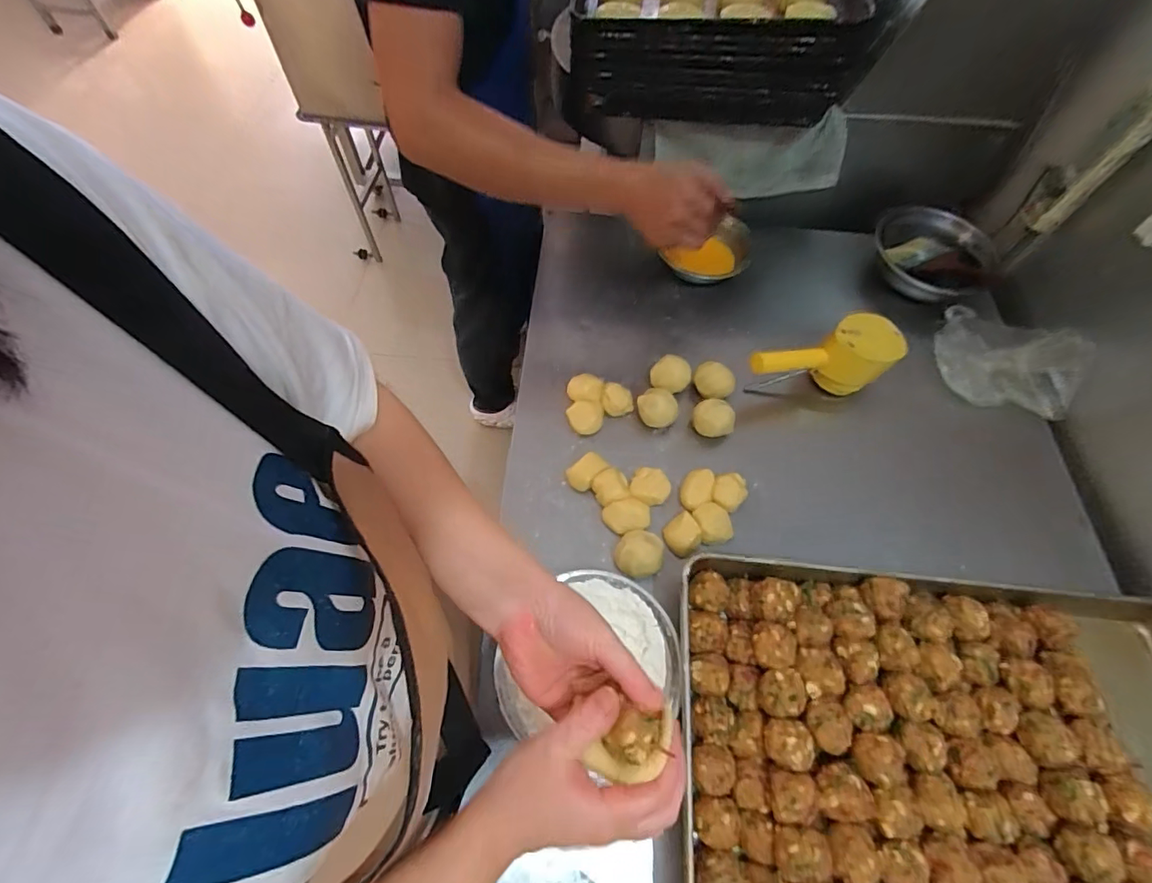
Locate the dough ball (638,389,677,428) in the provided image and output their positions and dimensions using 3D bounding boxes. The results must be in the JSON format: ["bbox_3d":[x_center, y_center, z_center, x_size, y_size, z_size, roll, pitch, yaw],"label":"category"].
[{"bbox_3d":[0.114,-0.046,0.711,0.049,0.049,0.049,1,62,-2],"label":"dough ball"}]

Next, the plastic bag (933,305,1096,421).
[{"bbox_3d":[0.637,-0.128,0.734,0.188,0.105,0.134,35,66,15],"label":"plastic bag"}]

